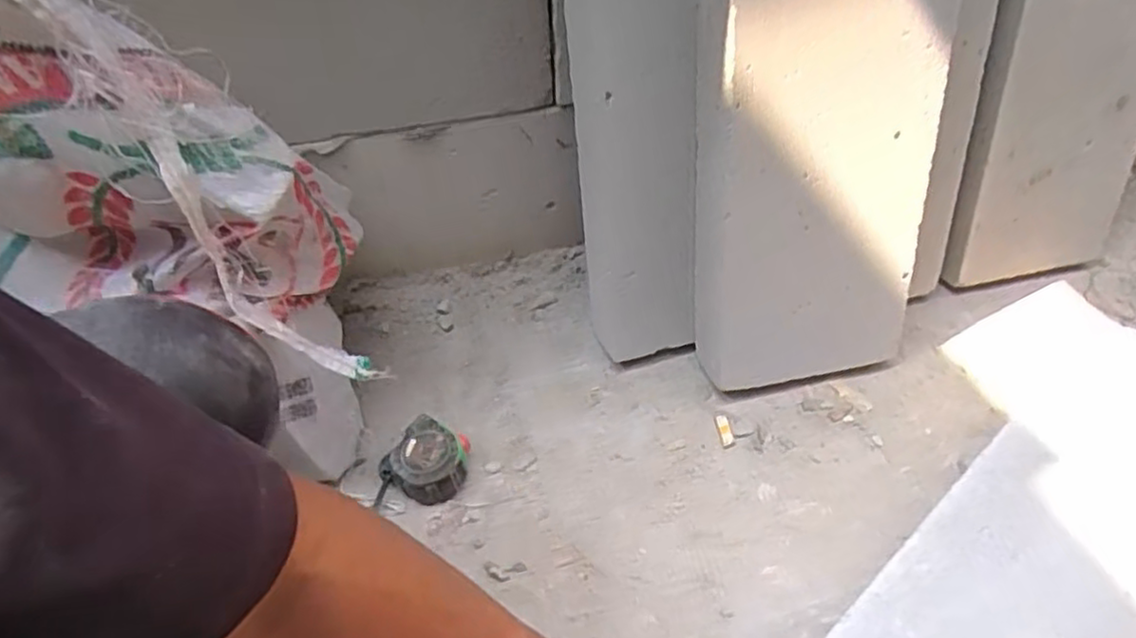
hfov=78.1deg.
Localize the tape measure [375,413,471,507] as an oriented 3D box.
[{"bbox_3d":[-0.135,0.144,0.678,0.078,0.044,0.080,16,46,21],"label":"tape measure"}]

